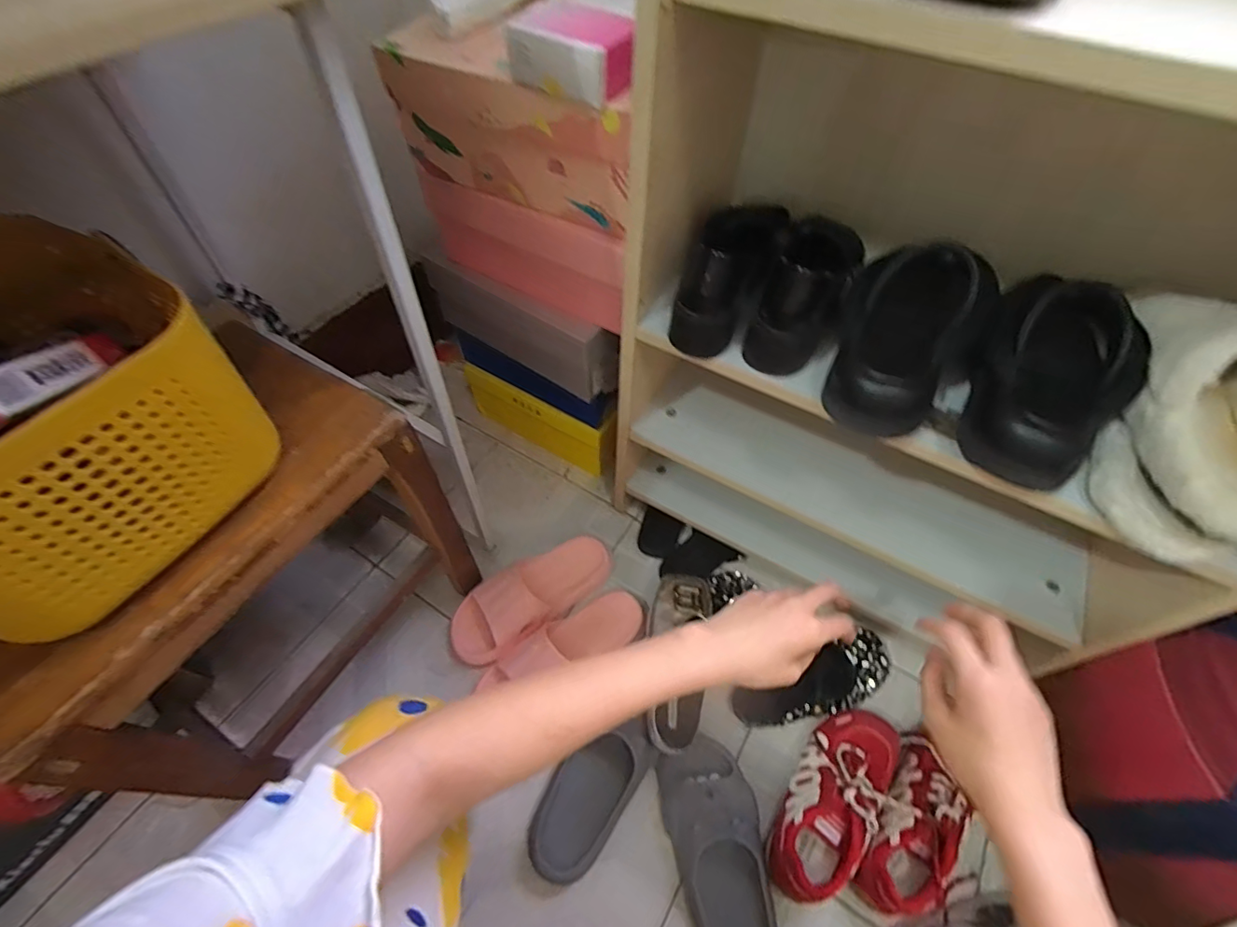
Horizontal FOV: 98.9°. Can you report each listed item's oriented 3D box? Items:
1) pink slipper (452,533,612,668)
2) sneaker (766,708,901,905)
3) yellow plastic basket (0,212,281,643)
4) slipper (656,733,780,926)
[{"bbox_3d":[-0.131,0.199,0.804,0.263,0.064,0.101,-30,61,-21],"label":"pink slipper"},{"bbox_3d":[0.259,0.407,0.646,0.095,0.086,0.229,35,61,21],"label":"sneaker"},{"bbox_3d":[-0.420,-0.038,0.369,0.269,0.144,0.227,29,59,17],"label":"yellow plastic basket"},{"bbox_3d":[0.122,0.463,0.617,0.111,0.074,0.257,-7,55,-7],"label":"slipper"}]

